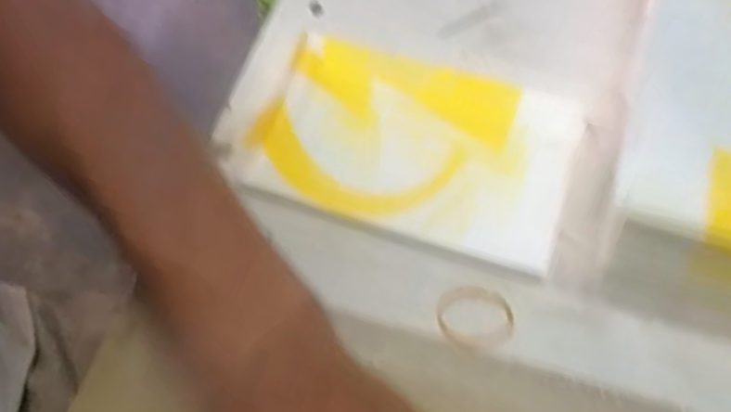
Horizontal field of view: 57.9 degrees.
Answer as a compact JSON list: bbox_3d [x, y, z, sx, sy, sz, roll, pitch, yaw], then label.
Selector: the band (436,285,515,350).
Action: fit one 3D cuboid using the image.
[{"bbox_3d":[0.056,0.056,0.337,0.039,0.004,0.032,17,62,8],"label":"band"}]

